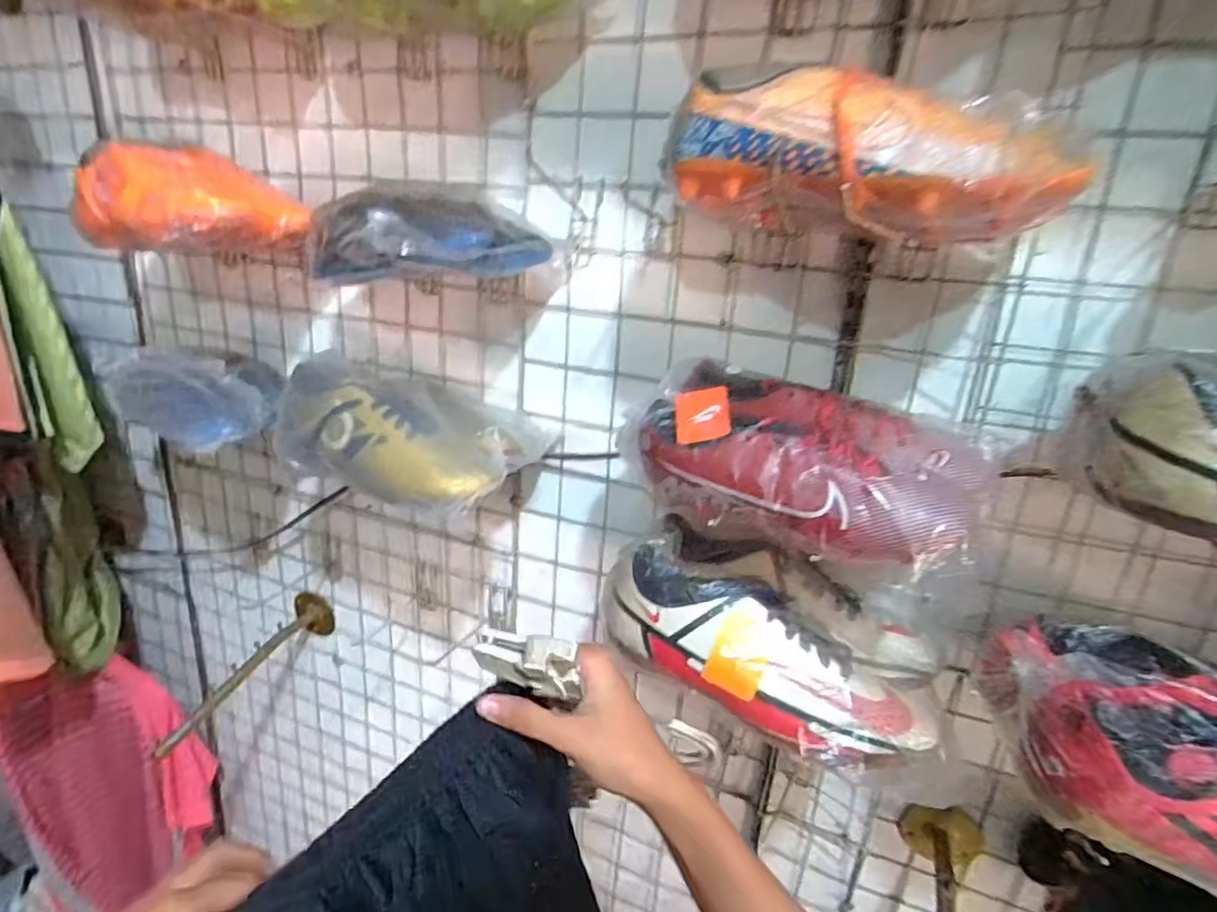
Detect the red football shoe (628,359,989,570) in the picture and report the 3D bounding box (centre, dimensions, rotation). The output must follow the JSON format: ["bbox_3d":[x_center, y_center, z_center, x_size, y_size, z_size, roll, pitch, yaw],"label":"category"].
[{"bbox_3d":[0.150,0.002,0.463,0.245,0.094,0.129,15,22,28],"label":"red football shoe"}]

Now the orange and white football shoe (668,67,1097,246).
[{"bbox_3d":[0.156,-0.184,0.380,0.235,0.079,0.113,21,26,39],"label":"orange and white football shoe"}]

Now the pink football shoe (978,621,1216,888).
[{"bbox_3d":[0.401,0.215,0.394,0.280,0.114,0.104,30,29,21],"label":"pink football shoe"}]

